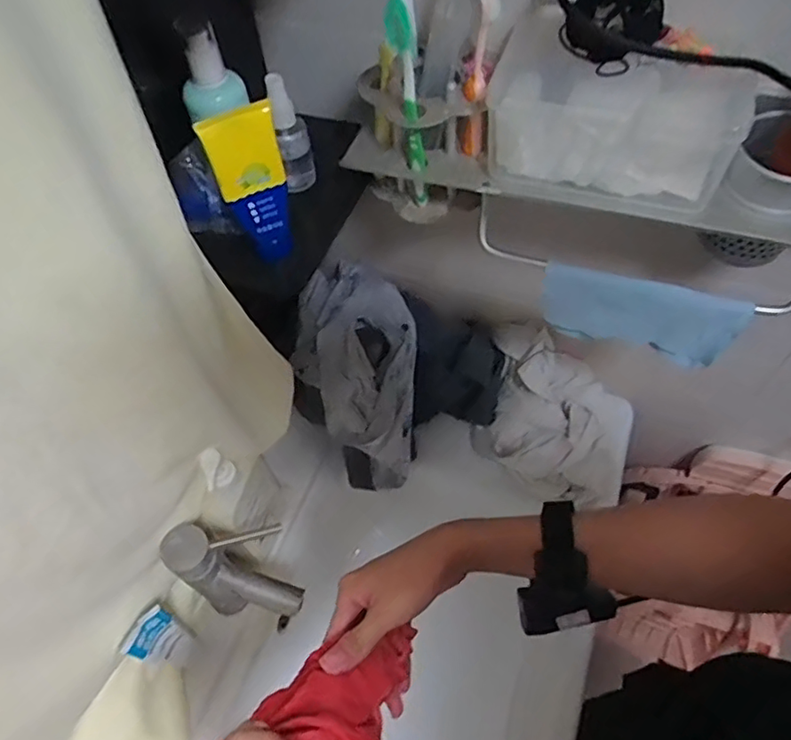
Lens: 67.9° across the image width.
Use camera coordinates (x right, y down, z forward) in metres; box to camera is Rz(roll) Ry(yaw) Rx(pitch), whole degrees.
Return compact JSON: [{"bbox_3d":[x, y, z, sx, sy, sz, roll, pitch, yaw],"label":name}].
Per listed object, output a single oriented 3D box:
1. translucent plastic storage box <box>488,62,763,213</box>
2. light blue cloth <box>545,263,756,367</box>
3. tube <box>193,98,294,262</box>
[{"bbox_3d":[0.168,-0.188,0.448,0.175,0.075,0.078,24,61,18],"label":"translucent plastic storage box"},{"bbox_3d":[0.204,-0.047,0.500,0.154,0.094,0.014,17,59,14],"label":"light blue cloth"},{"bbox_3d":[-0.107,-0.139,0.450,0.051,0.115,0.029,-16,57,-7],"label":"tube"}]

